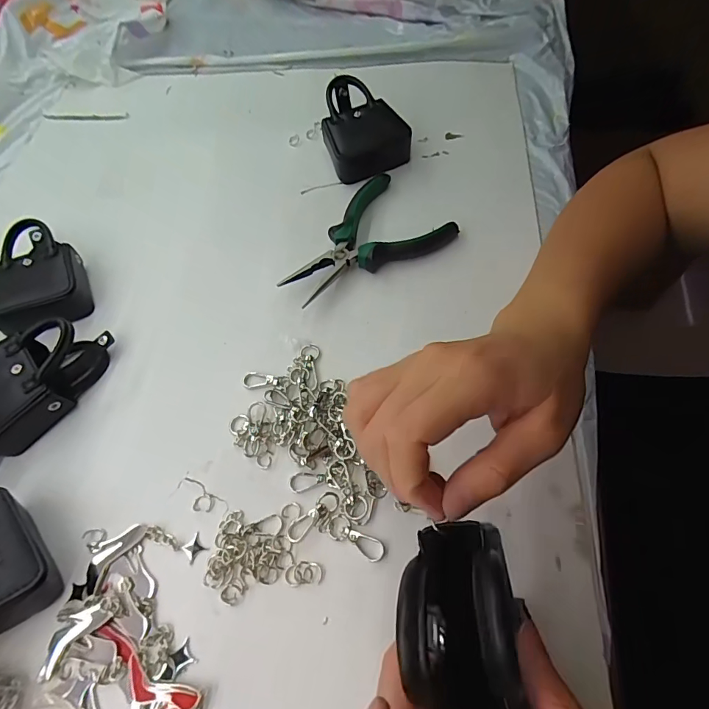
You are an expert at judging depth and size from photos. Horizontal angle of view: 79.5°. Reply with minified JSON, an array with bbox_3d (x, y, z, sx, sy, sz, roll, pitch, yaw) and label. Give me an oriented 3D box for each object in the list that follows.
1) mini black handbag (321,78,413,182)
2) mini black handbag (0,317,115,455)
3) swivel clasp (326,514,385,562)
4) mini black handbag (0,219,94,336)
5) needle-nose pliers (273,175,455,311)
[{"bbox_3d":[0.008,-0.224,0.424,0.079,0.045,0.097,-14,62,-3],"label":"mini black handbag"},{"bbox_3d":[-0.245,0.017,0.322,0.095,0.041,0.075,-38,66,-14],"label":"mini black handbag"},{"bbox_3d":[0.001,0.116,0.270,0.039,0.004,0.016,26,67,17],"label":"swivel clasp"},{"bbox_3d":[-0.277,-0.067,0.376,0.076,0.036,0.117,-20,63,-6],"label":"mini black handbag"},{"bbox_3d":[0.007,-0.094,0.370,0.146,0.031,0.089,-39,66,-18],"label":"needle-nose pliers"}]

